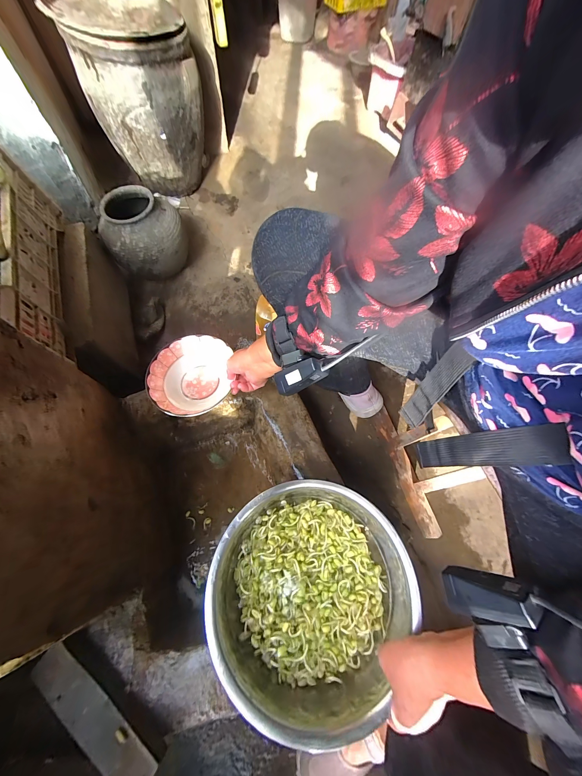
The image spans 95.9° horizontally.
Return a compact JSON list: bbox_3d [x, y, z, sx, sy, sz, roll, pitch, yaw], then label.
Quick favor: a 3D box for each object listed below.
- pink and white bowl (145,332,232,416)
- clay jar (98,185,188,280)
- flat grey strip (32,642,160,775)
[{"bbox_3d":[-0.198,-0.024,0.518,0.149,0.046,0.167,22,65,8],"label":"pink and white bowl"},{"bbox_3d":[-0.429,-0.442,0.773,0.201,0.184,0.197,1,64,-2],"label":"clay jar"},{"bbox_3d":[-0.254,0.417,0.334,0.201,0.019,0.052,30,66,12],"label":"flat grey strip"}]

